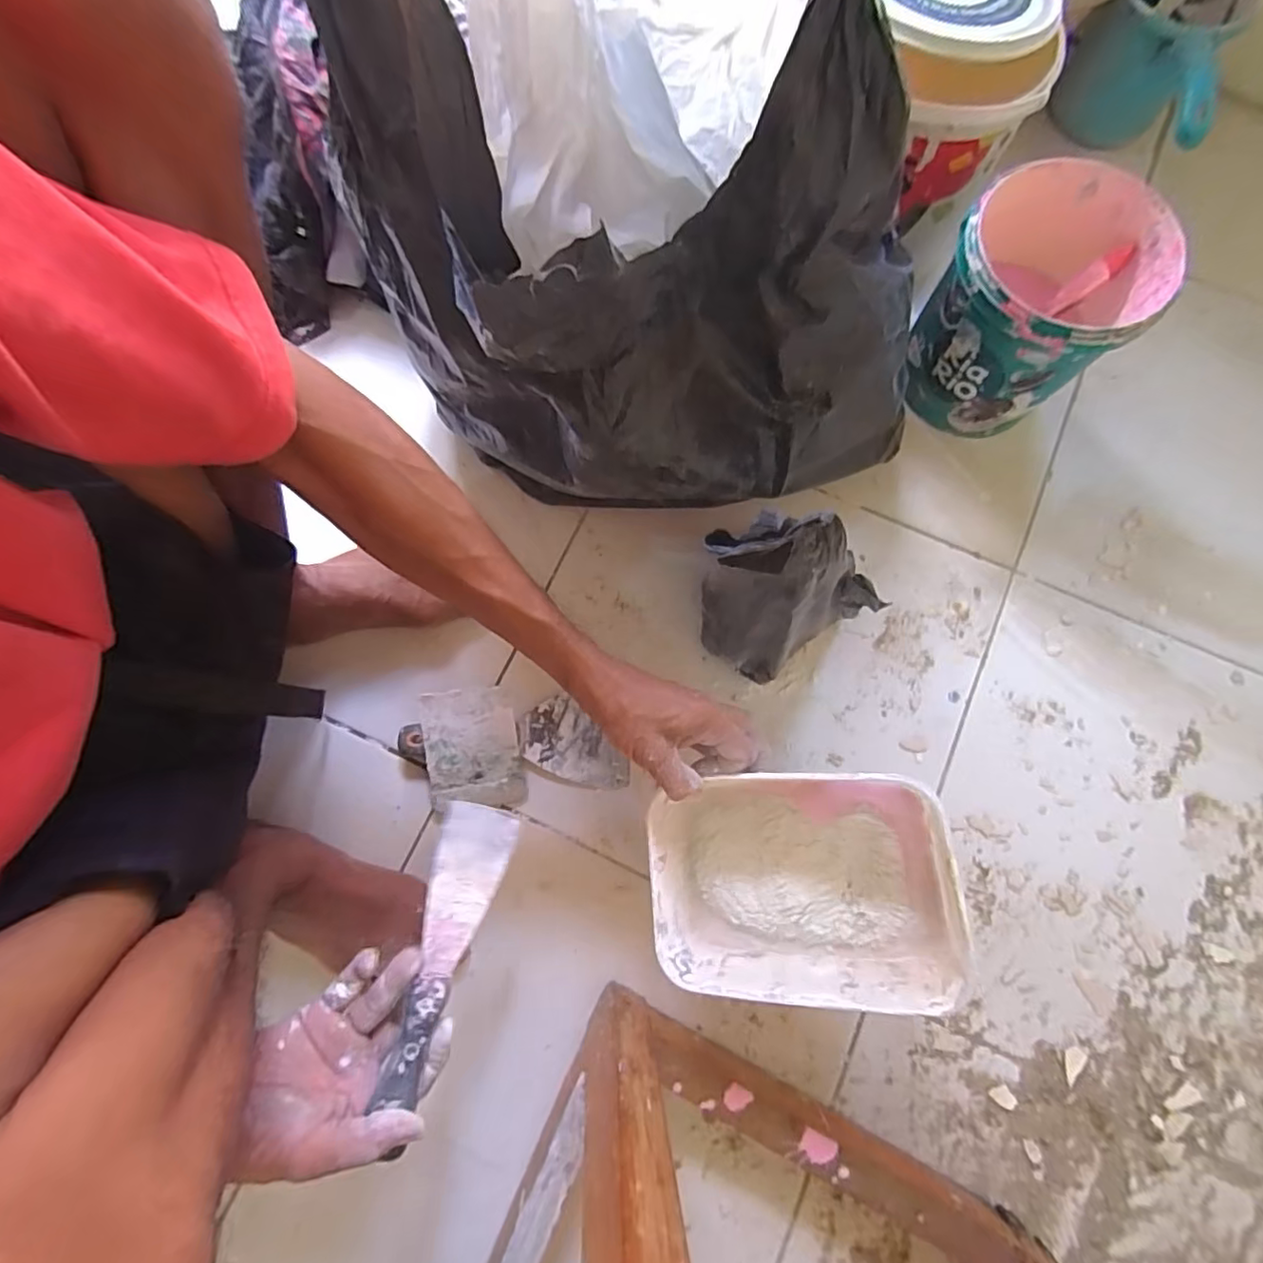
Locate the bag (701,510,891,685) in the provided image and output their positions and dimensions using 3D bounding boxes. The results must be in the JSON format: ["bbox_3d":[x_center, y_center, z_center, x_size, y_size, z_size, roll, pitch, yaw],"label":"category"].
[{"bbox_3d":[0.108,-0.015,0.446,0.127,0.216,0.074,22,79,4],"label":"bag"}]

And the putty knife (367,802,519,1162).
[{"bbox_3d":[-0.120,0.203,0.381,0.047,0.017,0.173,12,70,2],"label":"putty knife"}]

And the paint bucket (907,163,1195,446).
[{"bbox_3d":[0.347,-0.287,0.534,0.159,0.157,0.169,0,78,0],"label":"paint bucket"}]

